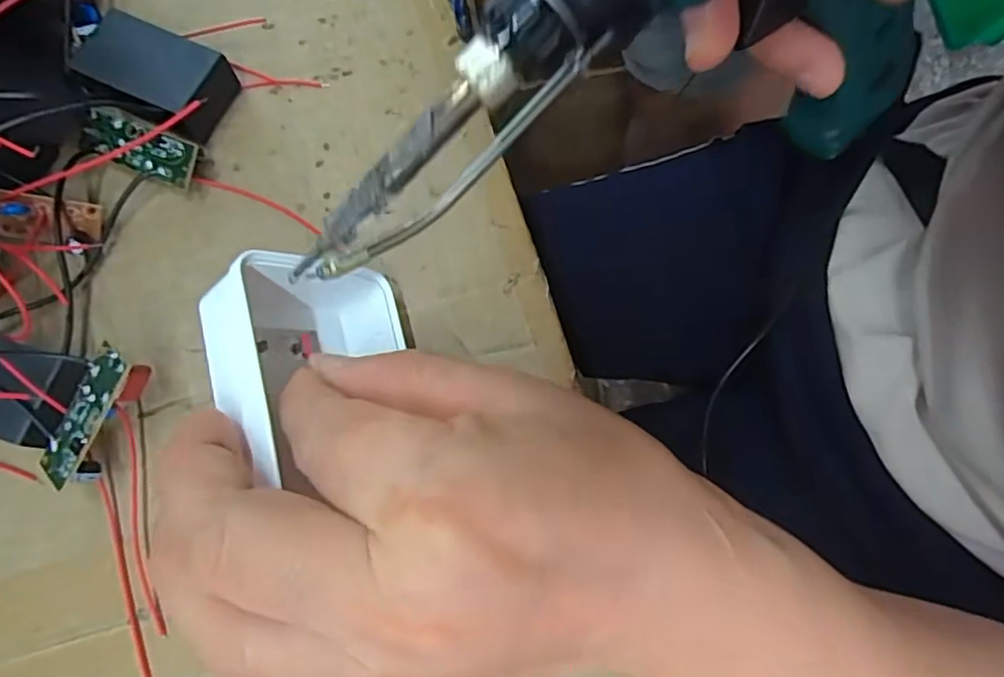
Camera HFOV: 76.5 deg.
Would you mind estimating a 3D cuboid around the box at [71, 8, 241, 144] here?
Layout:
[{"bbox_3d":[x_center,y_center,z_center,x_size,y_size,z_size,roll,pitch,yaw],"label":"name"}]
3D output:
[{"bbox_3d":[-0.126,-0.096,0.232,0.049,0.020,0.029,29,77,6],"label":"box"}]

